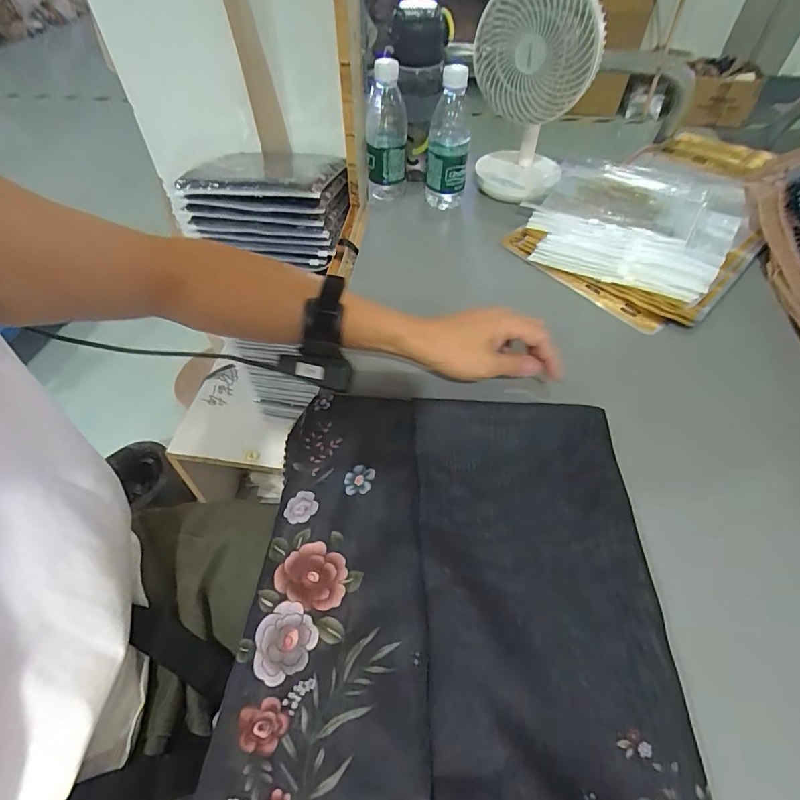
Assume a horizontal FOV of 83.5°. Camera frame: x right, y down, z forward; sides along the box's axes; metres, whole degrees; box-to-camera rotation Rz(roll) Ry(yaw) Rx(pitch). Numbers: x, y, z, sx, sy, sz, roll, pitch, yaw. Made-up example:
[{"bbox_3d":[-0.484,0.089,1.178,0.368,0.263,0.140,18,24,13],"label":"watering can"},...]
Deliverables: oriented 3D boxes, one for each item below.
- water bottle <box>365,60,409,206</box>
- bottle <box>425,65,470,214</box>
[{"bbox_3d":[-0.022,-0.386,0.649,0.063,0.169,0.064,-3,52,-1],"label":"water bottle"},{"bbox_3d":[0.067,-0.368,0.636,0.060,0.173,0.063,2,53,3],"label":"bottle"}]

